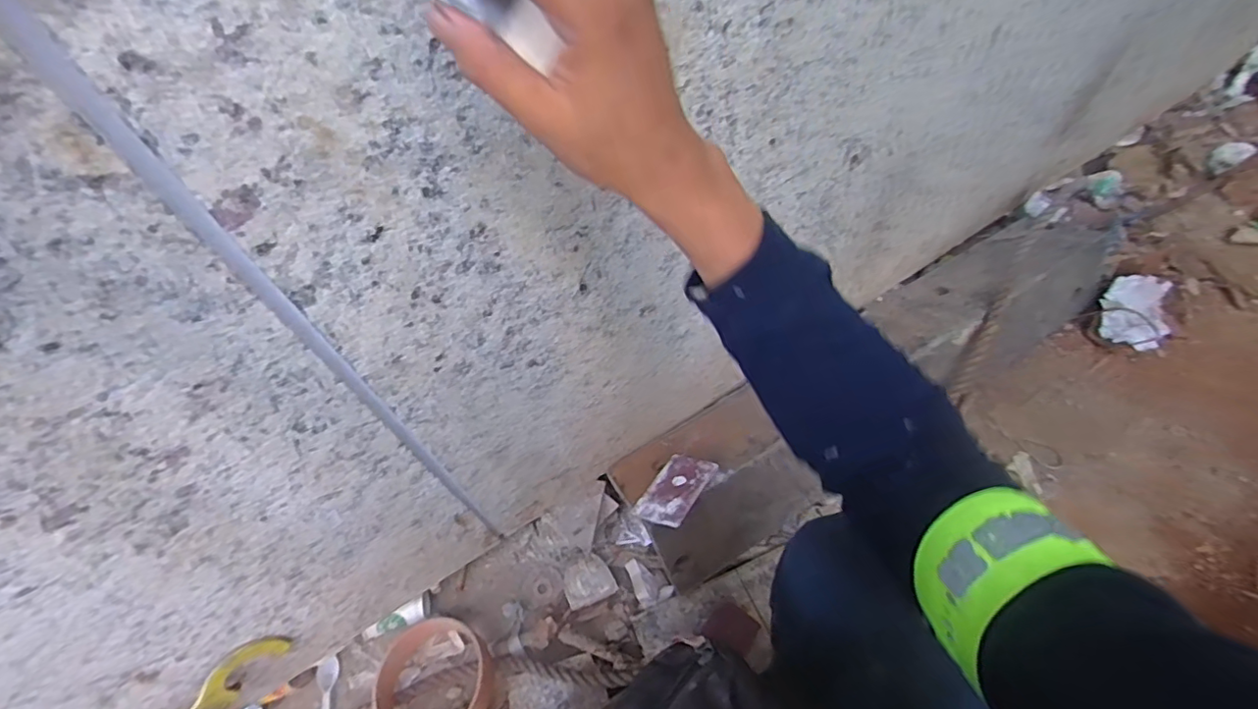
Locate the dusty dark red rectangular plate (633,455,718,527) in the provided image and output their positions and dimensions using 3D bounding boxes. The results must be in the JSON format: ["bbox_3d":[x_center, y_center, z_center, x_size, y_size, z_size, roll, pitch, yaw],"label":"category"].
[{"bbox_3d":[0.066,0.189,0.788,0.082,0.011,0.122,6,36,40],"label":"dusty dark red rectangular plate"}]

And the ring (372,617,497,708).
[{"bbox_3d":[-0.286,0.469,0.805,0.161,0.052,0.167,-2,56,4],"label":"ring"}]

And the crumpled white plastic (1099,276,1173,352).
[{"bbox_3d":[0.950,-0.091,1.037,0.116,0.056,0.156,26,62,20],"label":"crumpled white plastic"}]

